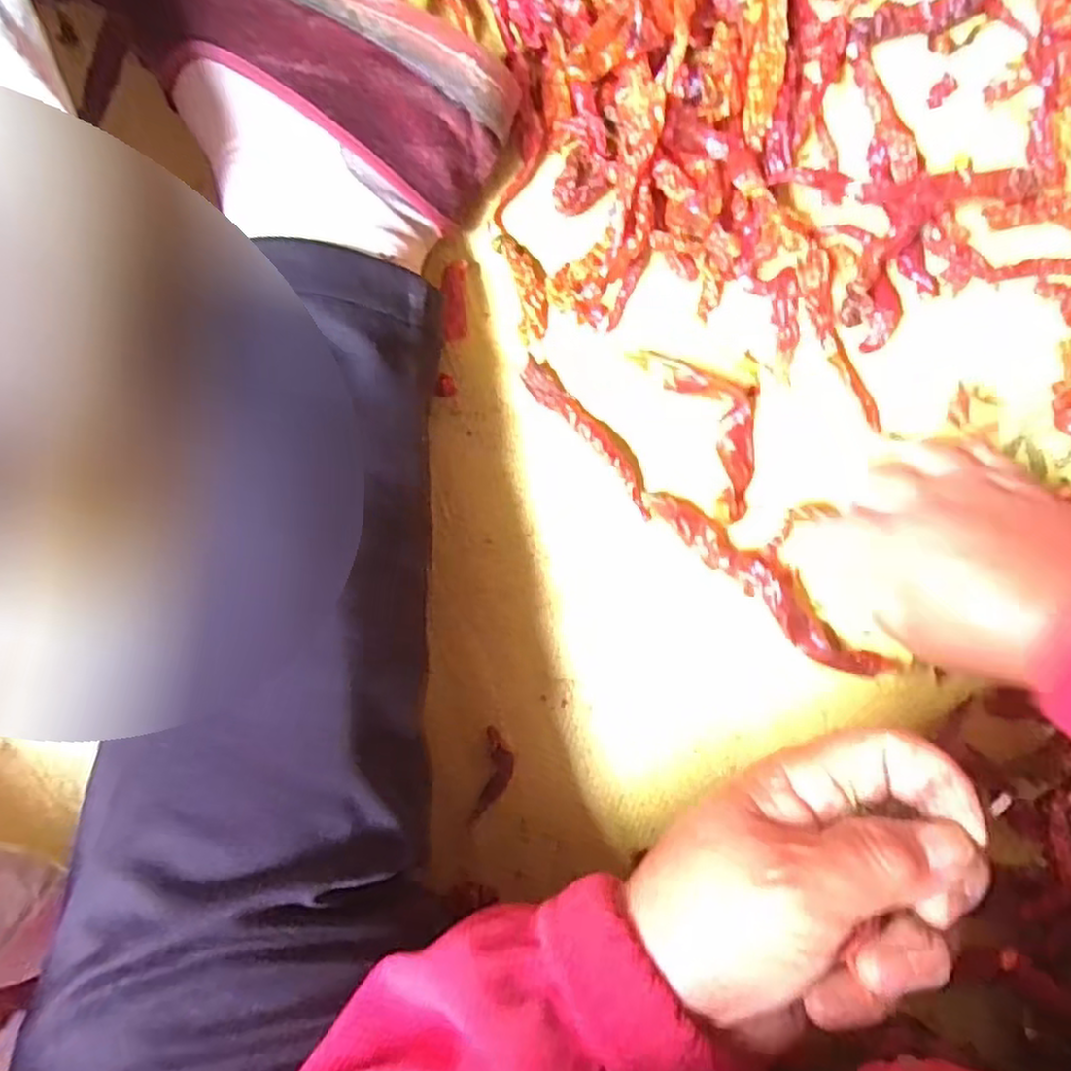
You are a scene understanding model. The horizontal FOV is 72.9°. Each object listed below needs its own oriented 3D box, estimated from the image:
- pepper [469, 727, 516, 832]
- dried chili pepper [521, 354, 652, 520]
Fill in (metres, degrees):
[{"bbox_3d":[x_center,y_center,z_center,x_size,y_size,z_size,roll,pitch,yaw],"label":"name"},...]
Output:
[{"bbox_3d":[-0.020,0.119,0.353,0.016,0.004,0.049,10,94,2],"label":"pepper"},{"bbox_3d":[0.027,-0.047,0.340,0.015,0.011,0.090,-42,91,4],"label":"dried chili pepper"}]

